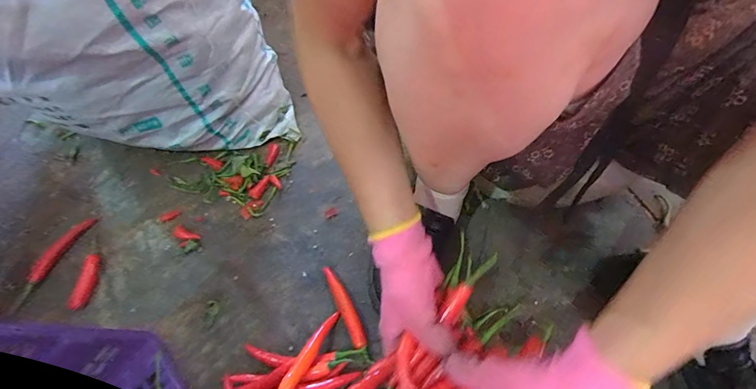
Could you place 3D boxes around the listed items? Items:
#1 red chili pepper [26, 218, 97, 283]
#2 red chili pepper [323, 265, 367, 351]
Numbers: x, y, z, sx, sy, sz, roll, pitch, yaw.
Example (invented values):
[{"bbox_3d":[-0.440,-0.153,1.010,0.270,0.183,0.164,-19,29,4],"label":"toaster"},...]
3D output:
[{"bbox_3d":[-0.471,0.077,0.566,0.022,0.010,0.109,19,61,15],"label":"red chili pepper"},{"bbox_3d":[-0.044,0.145,0.501,0.019,0.010,0.114,-24,59,-11],"label":"red chili pepper"}]

